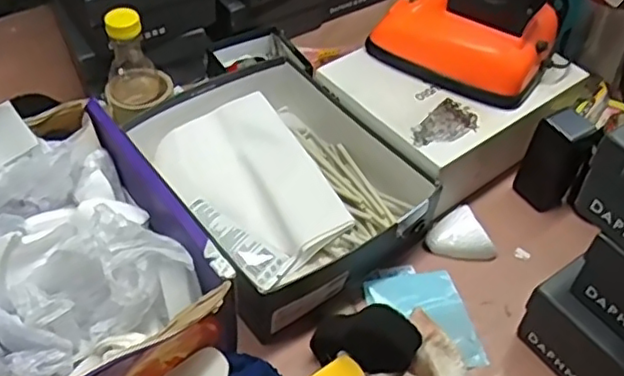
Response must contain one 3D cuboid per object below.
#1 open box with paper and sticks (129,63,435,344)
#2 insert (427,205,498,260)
[{"bbox_3d":[-0.054,-0.008,0.803,0.261,0.088,0.327,-29,57,-26],"label":"open box with paper and sticks"},{"bbox_3d":[0.182,0.062,0.793,0.067,0.034,0.069,-23,54,-23],"label":"insert"}]

